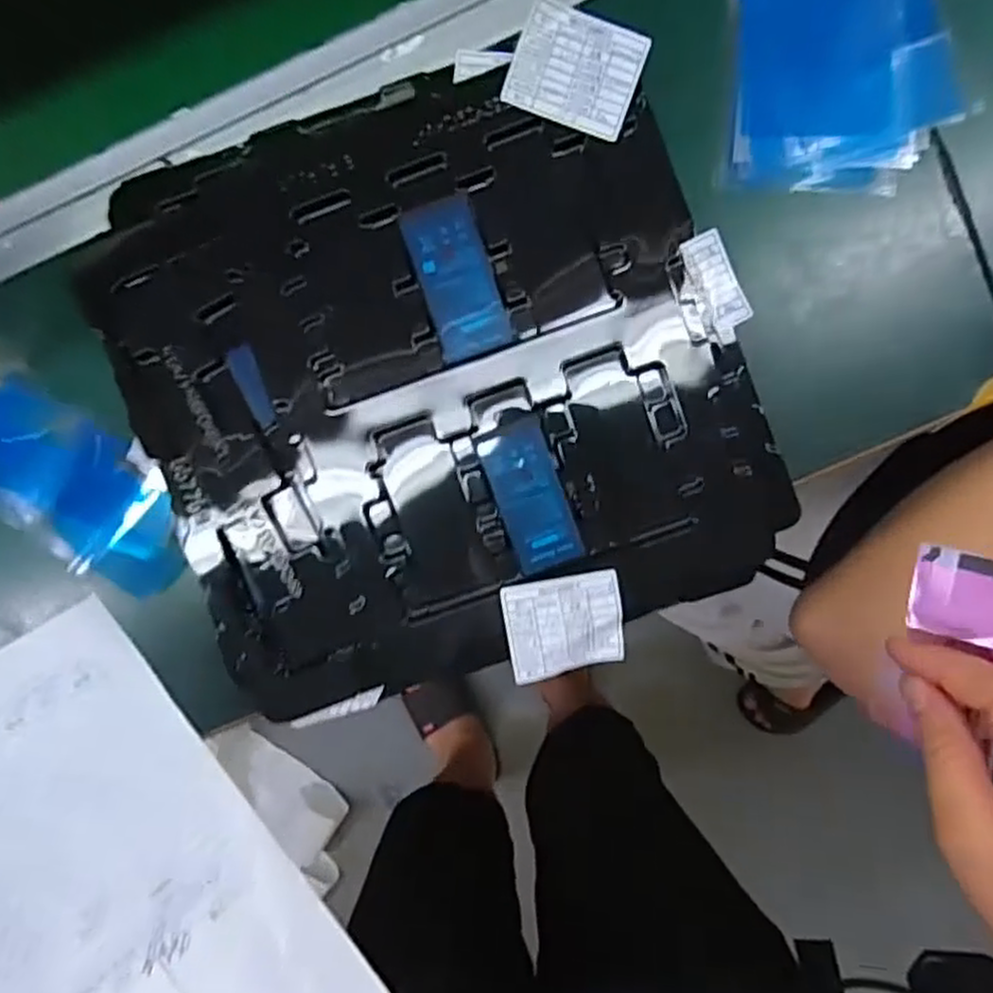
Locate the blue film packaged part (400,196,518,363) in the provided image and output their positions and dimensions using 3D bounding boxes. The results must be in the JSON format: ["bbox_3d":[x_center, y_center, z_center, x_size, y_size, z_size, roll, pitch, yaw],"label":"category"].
[{"bbox_3d":[-0.019,-0.110,0.379,0.037,0.006,0.077,-16,94,3],"label":"blue film packaged part"}]

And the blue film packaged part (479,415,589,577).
[{"bbox_3d":[0.018,0.000,0.388,0.034,0.004,0.074,-20,93,3],"label":"blue film packaged part"}]

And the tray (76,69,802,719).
[{"bbox_3d":[-0.036,-0.061,0.406,0.311,0.051,0.291,-19,93,3],"label":"tray"}]

